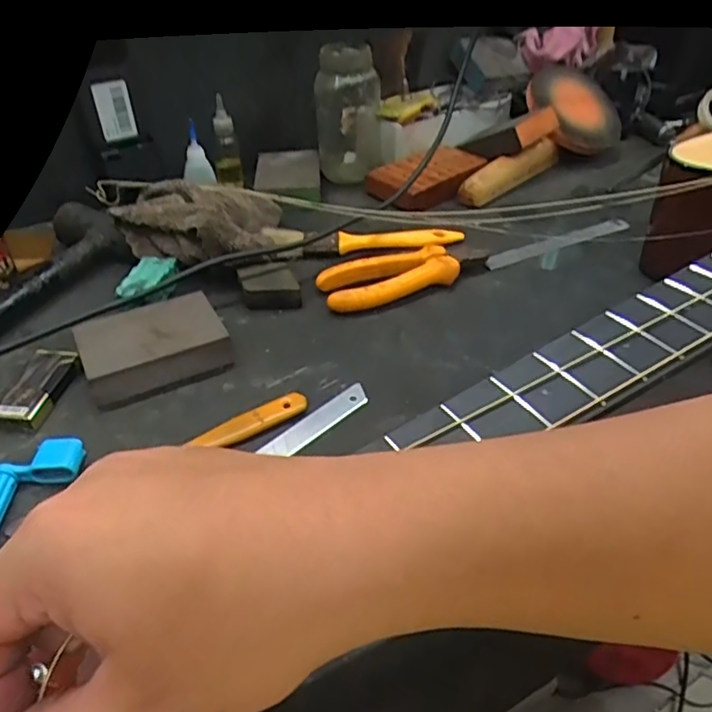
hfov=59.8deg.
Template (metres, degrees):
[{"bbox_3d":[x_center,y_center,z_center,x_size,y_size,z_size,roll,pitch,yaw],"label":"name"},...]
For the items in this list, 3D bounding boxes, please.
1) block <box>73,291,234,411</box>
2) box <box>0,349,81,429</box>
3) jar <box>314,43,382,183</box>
[{"bbox_3d":[-0.150,-0.010,0.457,0.097,0.025,0.075,-19,44,-22],"label":"block"},{"bbox_3d":[-0.218,0.021,0.428,0.037,0.013,0.066,5,40,6],"label":"box"},{"bbox_3d":[-0.007,-0.263,0.677,0.071,0.130,0.058,1,40,1],"label":"jar"}]

